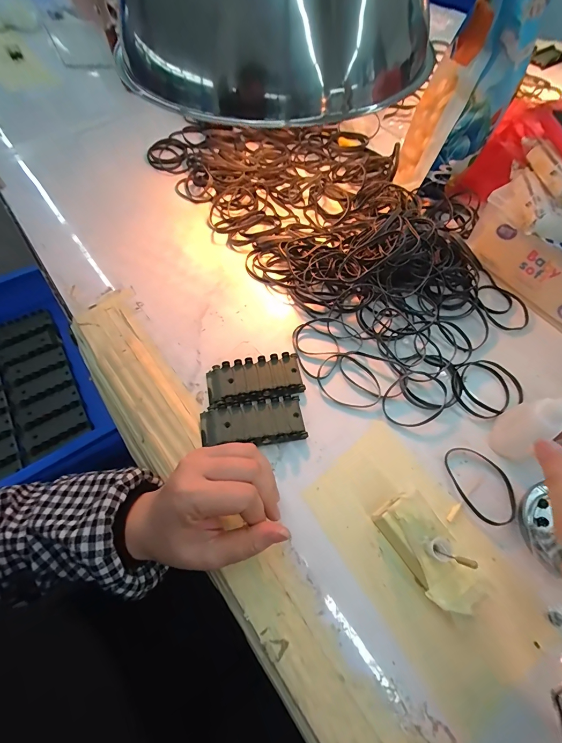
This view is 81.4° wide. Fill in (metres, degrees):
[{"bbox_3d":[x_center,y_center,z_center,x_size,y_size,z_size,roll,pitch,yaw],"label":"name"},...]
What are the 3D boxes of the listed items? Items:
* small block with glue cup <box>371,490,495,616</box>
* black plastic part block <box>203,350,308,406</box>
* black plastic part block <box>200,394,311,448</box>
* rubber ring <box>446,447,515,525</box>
[{"bbox_3d":[0.112,0.139,0.251,0.045,0.043,0.084,-30,65,-15],"label":"small block with glue cup"},{"bbox_3d":[-0.027,0.010,0.337,0.096,0.015,0.047,-9,60,-8],"label":"black plastic part block"},{"bbox_3d":[-0.027,0.051,0.313,0.096,0.016,0.042,-8,60,-7],"label":"black plastic part block"},{"bbox_3d":[0.181,0.100,0.293,0.048,0.004,0.069,-12,61,-10],"label":"rubber ring"}]

